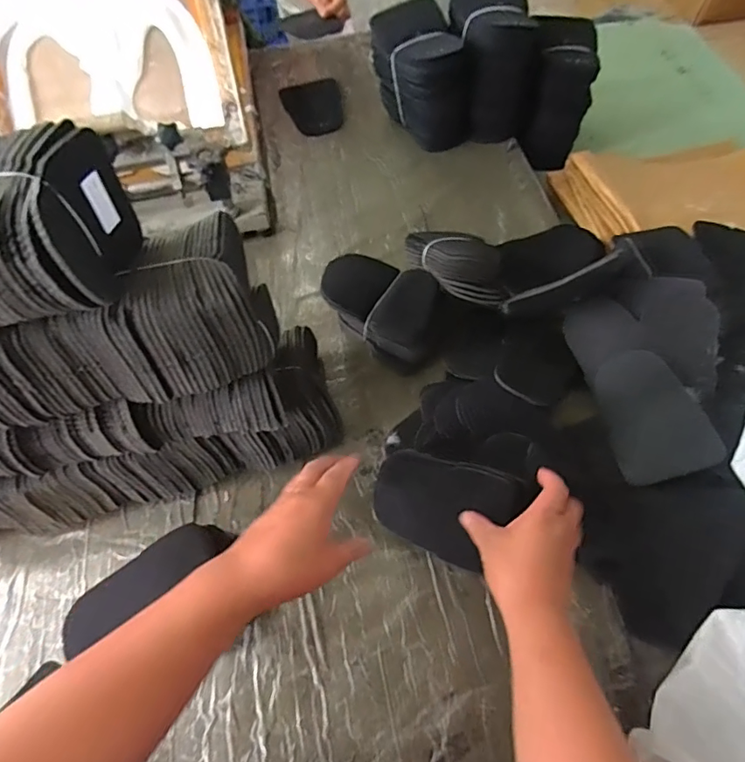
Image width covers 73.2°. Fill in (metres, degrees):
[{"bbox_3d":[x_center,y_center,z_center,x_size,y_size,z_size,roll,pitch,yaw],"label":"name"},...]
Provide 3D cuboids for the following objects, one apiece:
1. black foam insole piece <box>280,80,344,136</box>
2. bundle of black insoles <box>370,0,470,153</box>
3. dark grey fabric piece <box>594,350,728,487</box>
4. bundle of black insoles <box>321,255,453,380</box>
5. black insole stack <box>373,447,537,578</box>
[{"bbox_3d":[-0.099,-0.487,0.889,0.100,0.015,0.129,-21,62,-10],"label":"black foam insole piece"},{"bbox_3d":[0.080,-0.472,0.793,0.100,0.157,0.144,-26,63,-12],"label":"bundle of black insoles"},{"bbox_3d":[0.293,0.033,0.534,0.089,0.008,0.140,-28,65,26],"label":"dark grey fabric piece"},{"bbox_3d":[0.023,-0.092,0.627,0.156,0.070,0.101,33,67,18],"label":"bundle of black insoles"},{"bbox_3d":[0.073,0.126,0.503,0.144,0.012,0.095,14,89,22],"label":"black insole stack"}]

